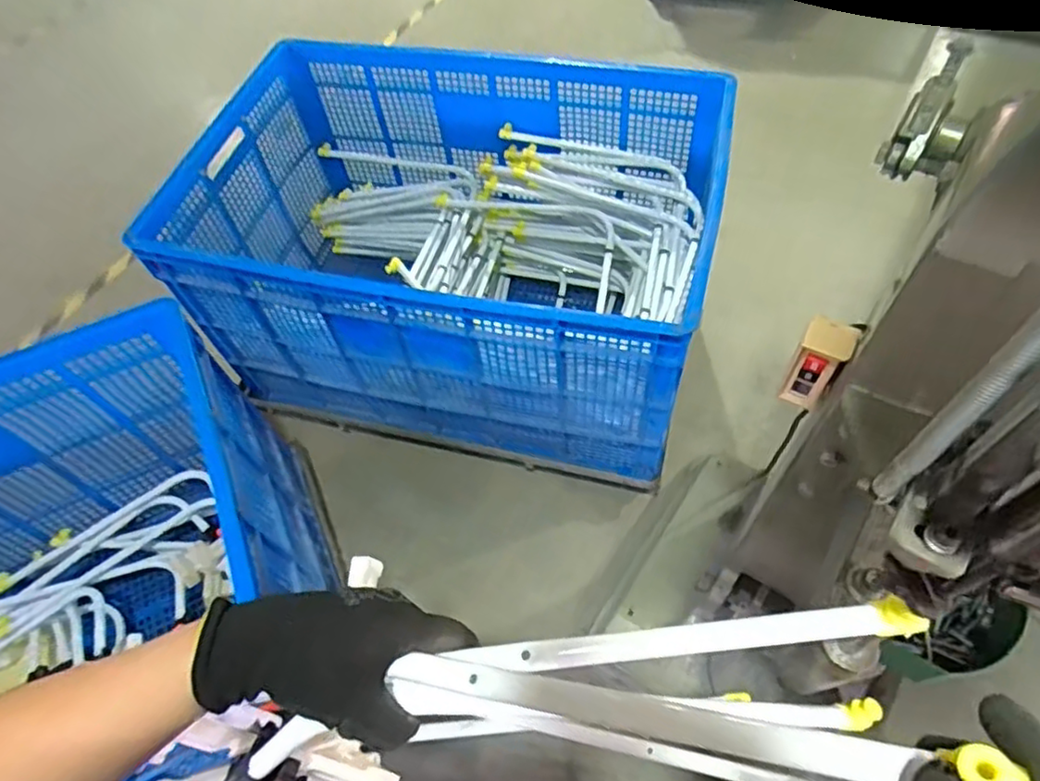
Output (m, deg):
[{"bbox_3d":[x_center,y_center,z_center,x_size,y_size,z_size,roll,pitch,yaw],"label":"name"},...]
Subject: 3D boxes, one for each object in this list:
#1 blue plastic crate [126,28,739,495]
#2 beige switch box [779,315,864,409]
[{"bbox_3d":[-0.127,-0.290,1.430,1.010,0.551,0.675,8,59,10],"label":"blue plastic crate"},{"bbox_3d":[0.316,-0.025,0.689,0.048,0.120,0.038,24,63,19],"label":"beige switch box"}]

